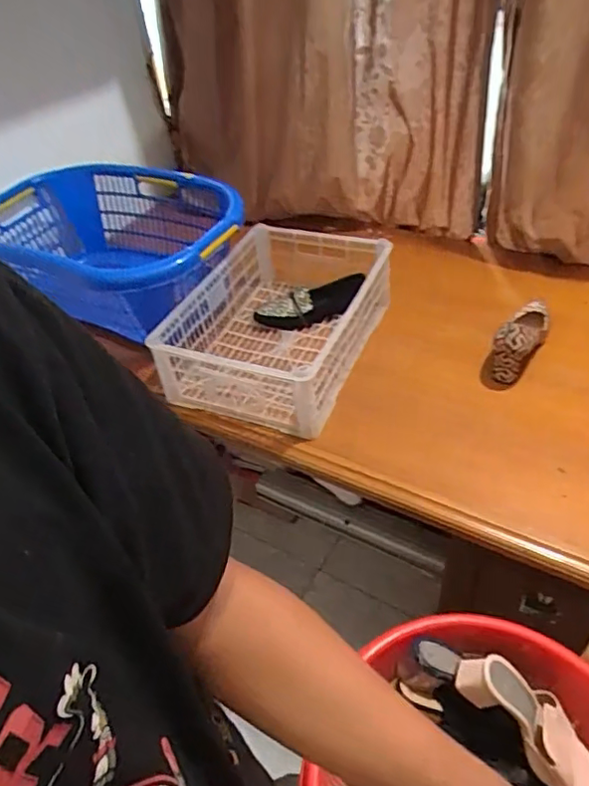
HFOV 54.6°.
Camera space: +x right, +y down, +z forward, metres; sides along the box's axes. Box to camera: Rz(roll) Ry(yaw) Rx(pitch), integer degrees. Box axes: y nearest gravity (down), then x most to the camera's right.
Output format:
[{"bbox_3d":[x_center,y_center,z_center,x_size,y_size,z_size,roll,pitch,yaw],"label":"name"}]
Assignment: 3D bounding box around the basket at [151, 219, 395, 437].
[{"bbox_3d":[-0.028,-0.143,1.137,0.325,0.155,0.435,15,47,21],"label":"basket"}]

